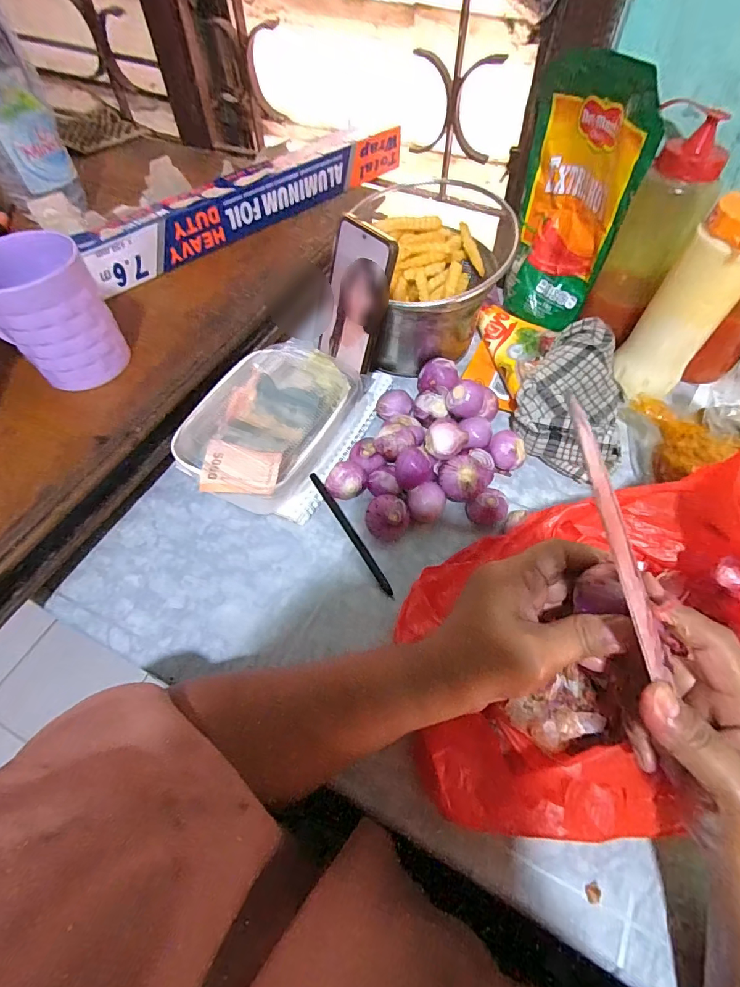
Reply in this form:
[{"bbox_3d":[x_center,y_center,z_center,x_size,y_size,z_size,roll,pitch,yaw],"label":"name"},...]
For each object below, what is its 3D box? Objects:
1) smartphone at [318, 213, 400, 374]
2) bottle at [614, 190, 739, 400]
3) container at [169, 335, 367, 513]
[{"bbox_3d":[-0.015,-0.193,0.433,0.009,0.132,0.078,-24,56,-38],"label":"smartphone"},{"bbox_3d":[0.317,-0.186,0.424,0.070,0.197,0.066,40,66,20],"label":"bottle"},{"bbox_3d":[-0.096,-0.068,0.428,0.123,0.062,0.193,26,62,14],"label":"container"}]

